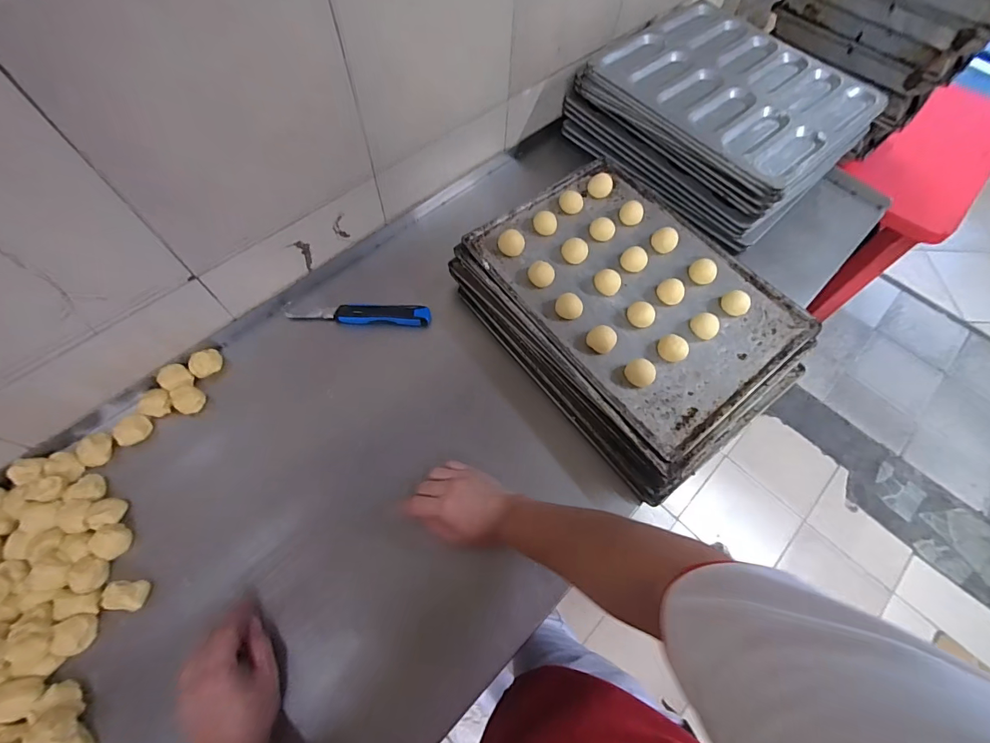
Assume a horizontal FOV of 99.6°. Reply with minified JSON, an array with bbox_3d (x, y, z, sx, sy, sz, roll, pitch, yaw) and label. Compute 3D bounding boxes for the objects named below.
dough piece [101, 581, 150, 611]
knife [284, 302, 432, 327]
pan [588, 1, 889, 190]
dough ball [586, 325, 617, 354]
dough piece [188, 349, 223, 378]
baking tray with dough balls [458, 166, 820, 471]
[{"bbox_3d":[-0.441,0.266,0.497,0.047,0.020,0.032,-1,64,-3],"label":"dough piece"},{"bbox_3d":[-0.222,-0.091,0.676,0.230,0.017,0.039,1,64,-2],"label":"knife"},{"bbox_3d":[0.431,-0.519,0.754,0.359,0.022,0.412,-37,71,-18],"label":"pan"},{"bbox_3d":[0.151,-0.045,0.592,0.038,0.023,0.032,34,67,14],"label":"dough ball"},{"bbox_3d":[-0.430,-0.015,0.619,0.044,0.024,0.036,-41,72,-19],"label":"dough piece"},{"bbox_3d":[0.211,-0.136,0.639,0.332,0.028,0.449,-34,70,-17],"label":"baking tray with dough balls"}]

